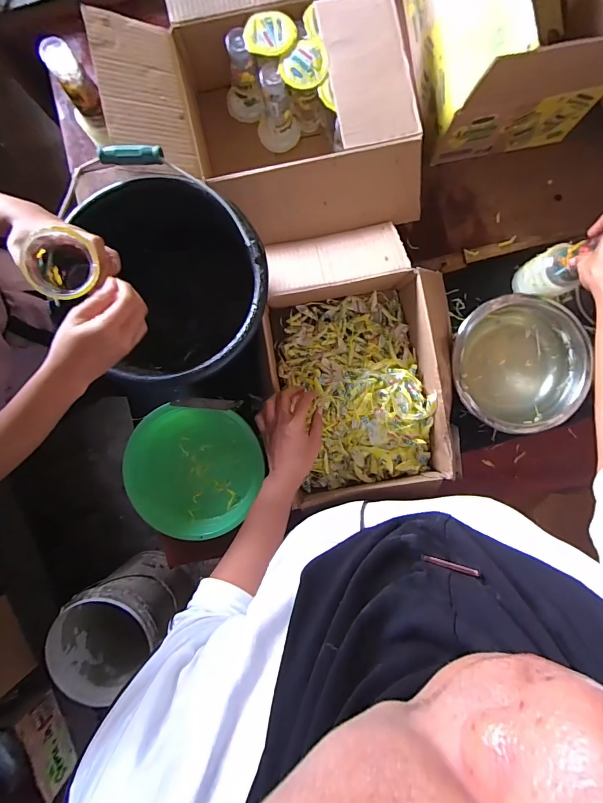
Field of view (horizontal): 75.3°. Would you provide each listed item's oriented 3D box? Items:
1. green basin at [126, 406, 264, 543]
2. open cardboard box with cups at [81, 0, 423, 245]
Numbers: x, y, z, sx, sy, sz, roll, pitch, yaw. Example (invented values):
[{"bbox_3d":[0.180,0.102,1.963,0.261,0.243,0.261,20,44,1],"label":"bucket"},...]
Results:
[{"bbox_3d":[-0.182,0.122,0.687,0.216,0.069,0.219,0,92,1],"label":"green basin"},{"bbox_3d":[-0.059,-0.485,0.635,0.437,0.186,0.446,-13,92,1],"label":"open cardboard box with cups"}]

